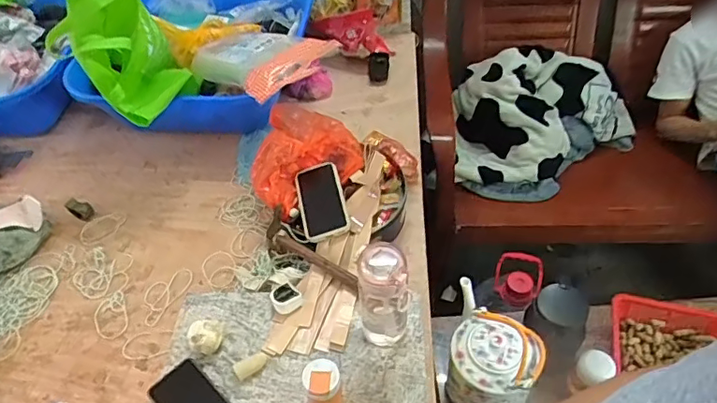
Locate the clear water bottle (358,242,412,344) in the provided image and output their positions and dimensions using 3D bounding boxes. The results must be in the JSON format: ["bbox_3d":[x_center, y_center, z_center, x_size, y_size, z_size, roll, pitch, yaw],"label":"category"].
[{"bbox_3d":[0.036,0.137,0.766,0.067,0.186,0.070,-6,46,-2],"label":"clear water bottle"}]

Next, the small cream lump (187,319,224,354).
[{"bbox_3d":[-0.236,0.209,0.815,0.051,0.043,0.050,-13,47,-8],"label":"small cream lump"}]

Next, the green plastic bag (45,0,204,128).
[{"bbox_3d":[-0.447,-0.294,1.030,0.207,0.293,0.333,-21,49,-16],"label":"green plastic bag"}]

